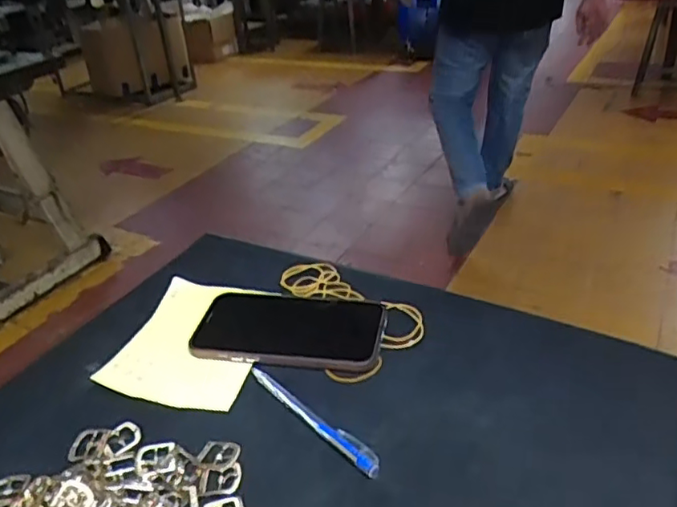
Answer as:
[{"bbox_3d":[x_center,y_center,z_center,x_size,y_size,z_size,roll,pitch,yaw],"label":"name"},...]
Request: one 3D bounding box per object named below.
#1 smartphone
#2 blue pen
[{"bbox_3d":[-0.042,0.064,0.517,0.159,0.018,0.086,3,32,12],"label":"smartphone"},{"bbox_3d":[-0.021,0.118,0.430,0.133,0.008,0.014,25,42,39],"label":"blue pen"}]

